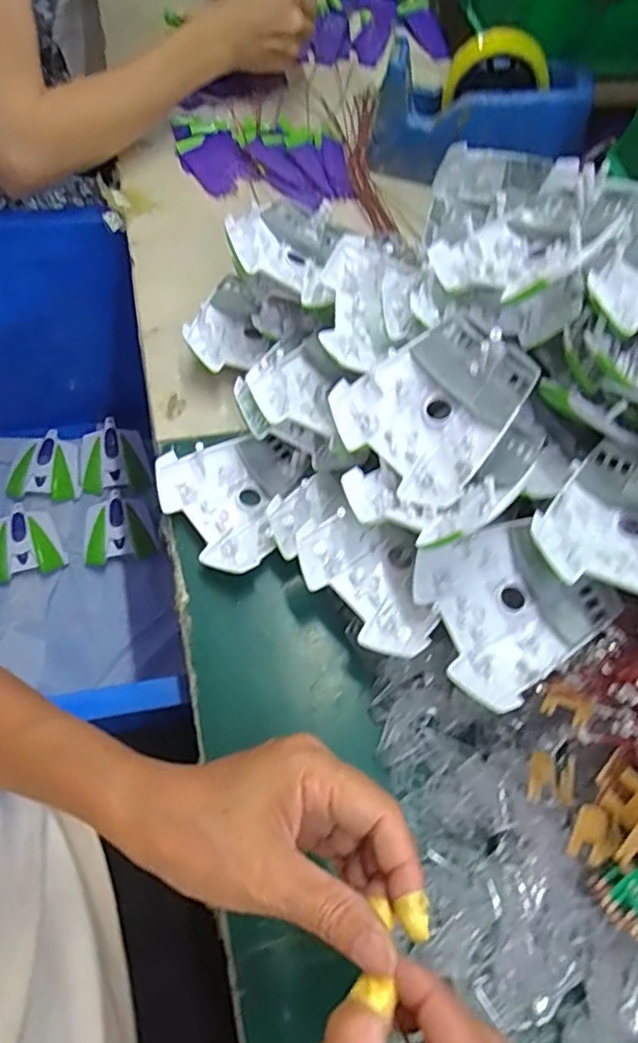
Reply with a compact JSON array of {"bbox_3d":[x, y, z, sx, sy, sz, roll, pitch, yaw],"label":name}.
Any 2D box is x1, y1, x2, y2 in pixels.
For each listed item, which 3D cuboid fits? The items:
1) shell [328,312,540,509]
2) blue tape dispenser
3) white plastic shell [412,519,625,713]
[{"bbox_3d":[0.074,-0.071,0.375,0.108,0.030,0.093,-43,76,5],"label":"shell"},{"bbox_3d":[0.146,-0.382,0.557,0.196,0.099,0.073,1,65,13],"label":"blue tape dispenser"},{"bbox_3d":[0.110,0.046,0.357,0.101,0.023,0.093,-34,73,-18],"label":"white plastic shell"}]

